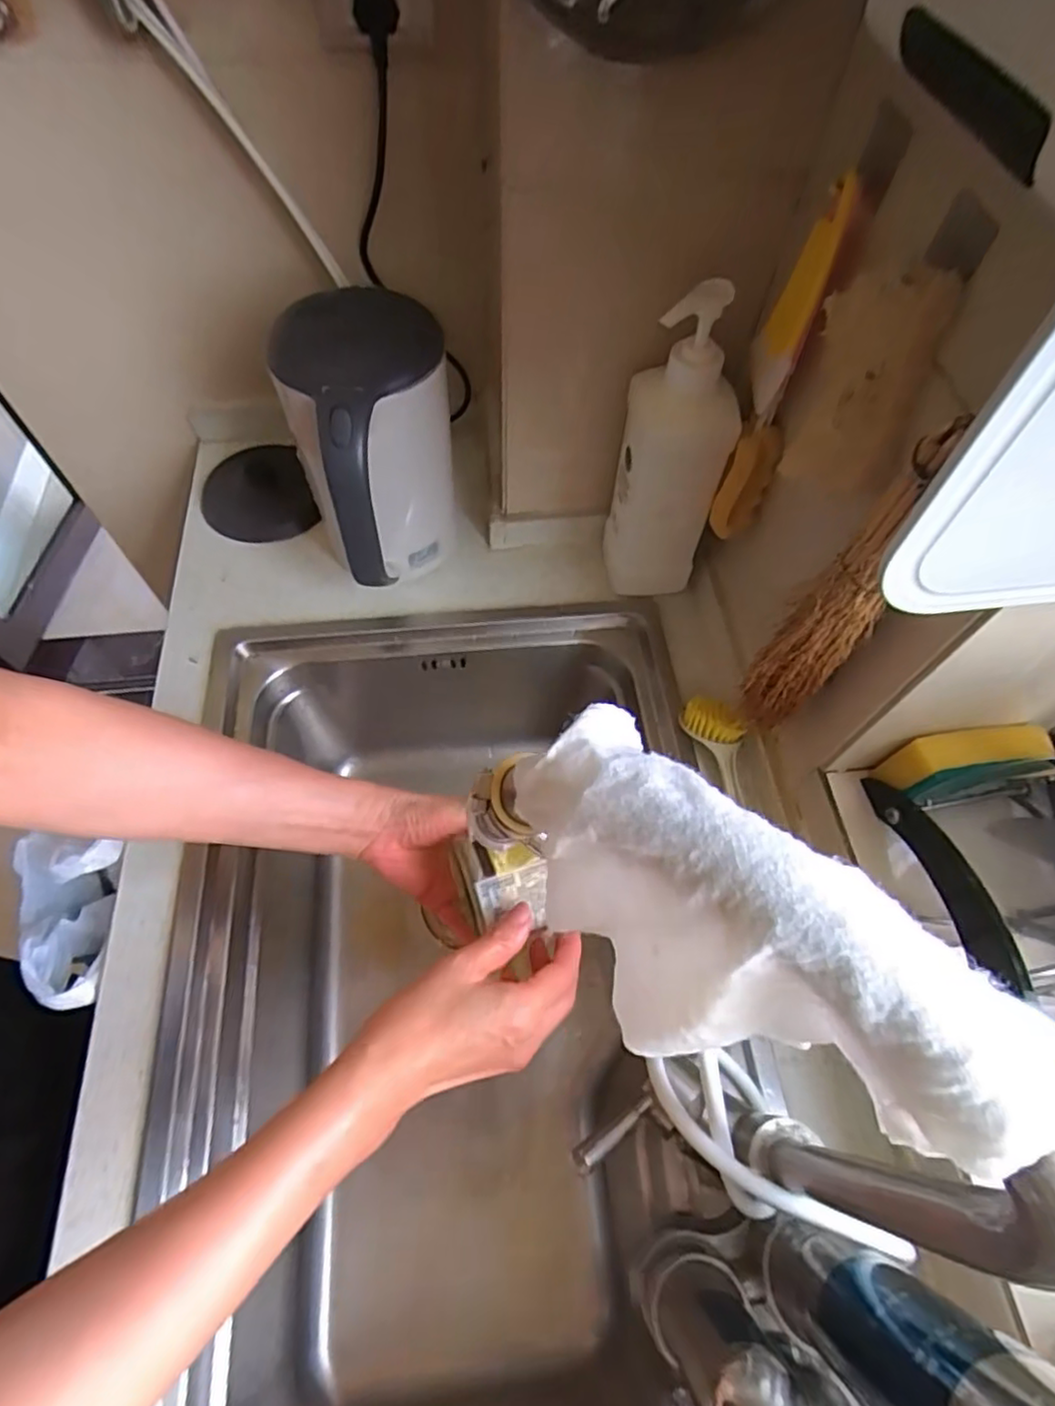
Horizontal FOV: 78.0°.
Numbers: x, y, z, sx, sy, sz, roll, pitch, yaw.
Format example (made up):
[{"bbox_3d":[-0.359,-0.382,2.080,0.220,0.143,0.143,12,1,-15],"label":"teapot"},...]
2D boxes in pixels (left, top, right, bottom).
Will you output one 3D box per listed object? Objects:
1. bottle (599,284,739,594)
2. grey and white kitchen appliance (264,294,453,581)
[{"bbox_3d":[0.123,-0.207,0.566,0.088,0.279,0.059,10,62,4],"label":"bottle"},{"bbox_3d":[-0.128,-0.204,0.579,0.120,0.229,0.177,-7,62,-5],"label":"grey and white kitchen appliance"}]

